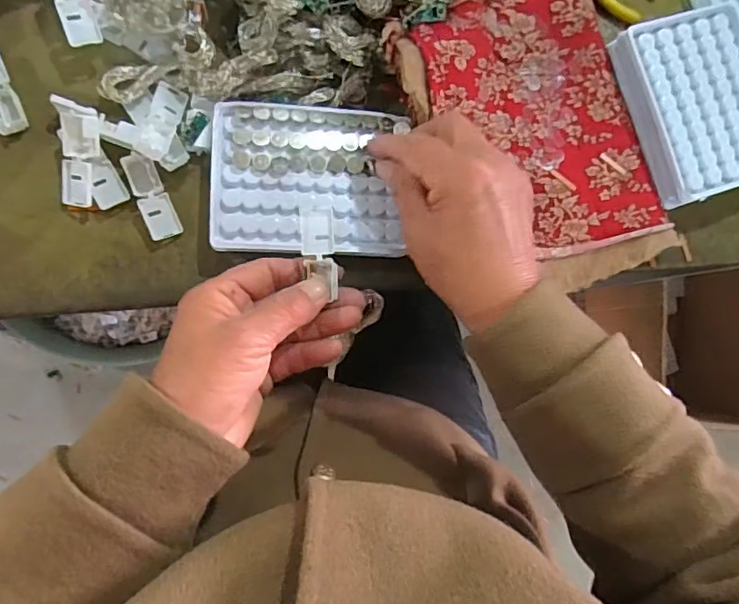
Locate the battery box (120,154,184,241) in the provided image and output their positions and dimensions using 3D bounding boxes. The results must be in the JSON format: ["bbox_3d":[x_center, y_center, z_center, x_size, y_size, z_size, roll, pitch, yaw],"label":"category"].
[{"bbox_3d":[-0.139,-0.067,0.341,0.019,0.010,0.054,-24,91,-10],"label":"battery box"}]

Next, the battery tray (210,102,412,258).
[{"bbox_3d":[-0.039,-0.078,0.344,0.118,0.009,0.093,1,87,-9],"label":"battery tray"}]

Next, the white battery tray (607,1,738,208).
[{"bbox_3d":[0.241,-0.144,0.391,0.098,0.025,0.130,-19,90,-10],"label":"white battery tray"}]

